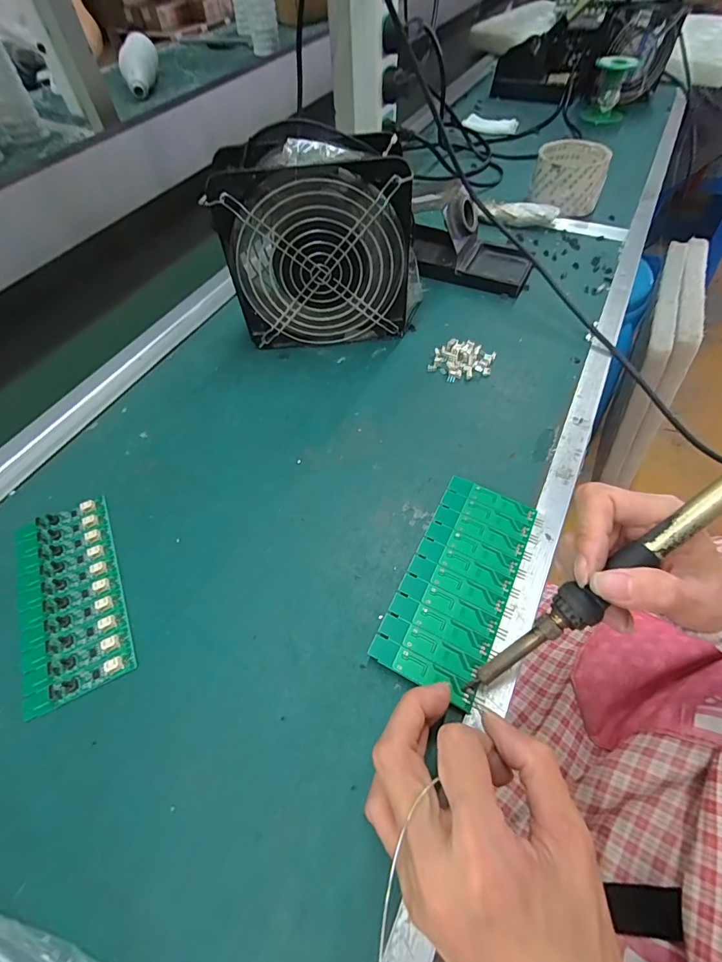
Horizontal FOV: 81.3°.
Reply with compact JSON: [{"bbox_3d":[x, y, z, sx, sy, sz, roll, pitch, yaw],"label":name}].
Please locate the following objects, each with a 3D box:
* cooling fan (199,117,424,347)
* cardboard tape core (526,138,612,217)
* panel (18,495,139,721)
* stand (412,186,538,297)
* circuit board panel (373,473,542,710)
[{"bbox_3d":[-0.031,-0.198,0.364,0.159,0.153,0.058,-6,56,-1],"label":"cooling fan"},{"bbox_3d":[0.258,-0.377,0.526,0.082,0.058,0.085,18,59,15],"label":"cardboard tape core"},{"bbox_3d":[-0.194,0.073,0.280,0.064,0.006,0.137,-24,58,-13],"label":"panel"},{"bbox_3d":[0.113,-0.259,0.444,0.142,0.071,0.073,25,61,18],"label":"stand"},{"bbox_3d":[0.063,0.060,0.267,0.061,0.006,0.136,23,61,17],"label":"circuit board panel"}]

